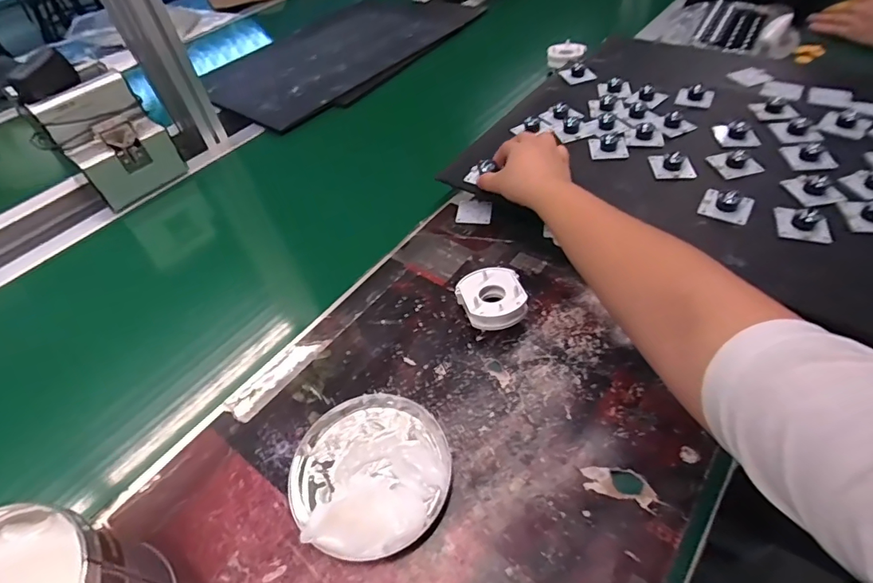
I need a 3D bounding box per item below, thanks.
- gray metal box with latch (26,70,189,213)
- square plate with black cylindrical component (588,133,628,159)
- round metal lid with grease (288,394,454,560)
[{"bbox_3d":[-0.464,-0.216,0.677,0.082,0.136,0.126,29,58,28],"label":"gray metal box with latch"},{"bbox_3d":[0.212,-0.184,0.576,0.044,0.012,0.047,2,50,9],"label":"square plate with black cylindrical component"},{"bbox_3d":[-0.055,0.140,0.375,0.129,0.028,0.123,-4,49,4],"label":"round metal lid with grease"}]

